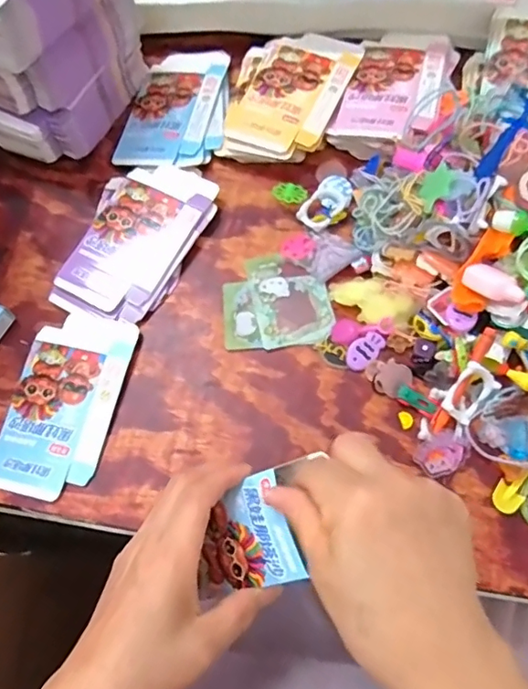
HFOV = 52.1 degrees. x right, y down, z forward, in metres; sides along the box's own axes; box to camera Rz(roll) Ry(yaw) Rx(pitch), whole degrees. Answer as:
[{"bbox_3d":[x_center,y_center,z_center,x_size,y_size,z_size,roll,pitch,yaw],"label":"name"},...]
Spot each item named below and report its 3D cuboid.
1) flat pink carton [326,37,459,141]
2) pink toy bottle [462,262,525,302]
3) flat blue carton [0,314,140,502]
[{"bbox_3d":[0.124,-0.244,0.502,0.087,0.009,0.138,19,70,10],"label":"flat pink carton"},{"bbox_3d":[0.171,-0.045,0.403,0.045,0.014,0.017,33,73,28],"label":"pink toy bottle"},{"bbox_3d":[-0.161,0.047,0.434,0.084,0.010,0.146,12,69,7],"label":"flat blue carton"}]

